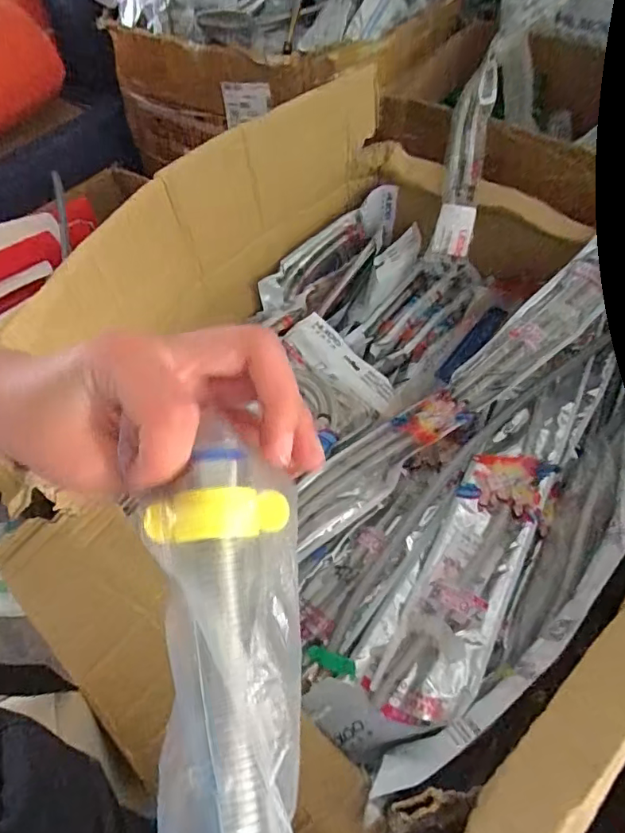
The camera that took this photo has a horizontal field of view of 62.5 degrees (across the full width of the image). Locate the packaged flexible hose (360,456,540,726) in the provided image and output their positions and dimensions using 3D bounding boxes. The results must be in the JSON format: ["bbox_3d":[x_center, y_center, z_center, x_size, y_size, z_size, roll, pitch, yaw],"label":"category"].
[{"bbox_3d":[0.152,0.152,0.503,0.088,0.020,0.288,26,60,21],"label":"packaged flexible hose"}]

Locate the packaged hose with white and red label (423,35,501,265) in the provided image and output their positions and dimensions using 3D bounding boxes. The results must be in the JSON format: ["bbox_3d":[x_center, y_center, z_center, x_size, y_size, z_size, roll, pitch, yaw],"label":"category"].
[{"bbox_3d":[0.219,-0.384,0.732,0.056,0.052,0.341,11,80,11],"label":"packaged hose with white and red label"}]

